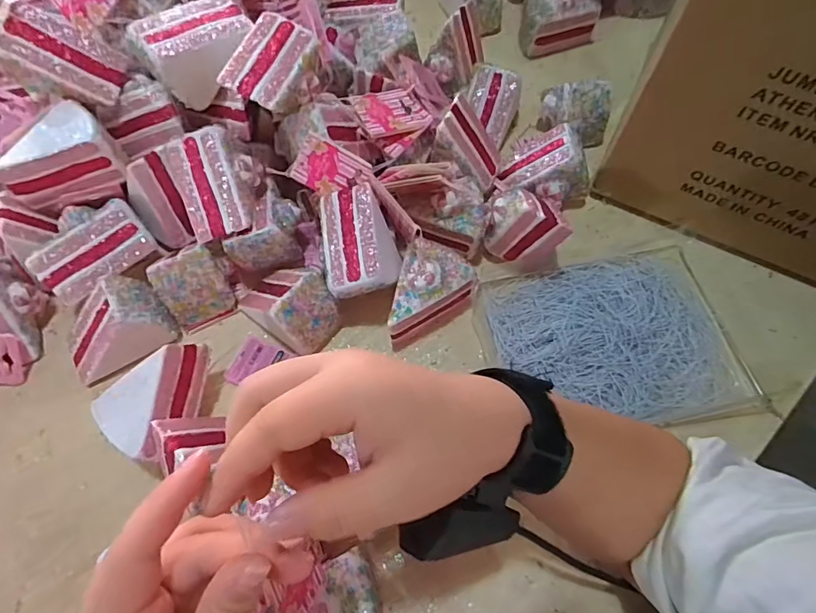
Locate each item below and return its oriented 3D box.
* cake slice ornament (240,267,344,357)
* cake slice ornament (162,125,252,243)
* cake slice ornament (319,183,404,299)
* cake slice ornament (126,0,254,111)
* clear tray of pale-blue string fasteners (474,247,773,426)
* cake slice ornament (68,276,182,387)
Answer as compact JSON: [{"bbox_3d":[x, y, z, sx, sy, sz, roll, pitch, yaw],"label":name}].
[{"bbox_3d":[-0.105,-0.004,0.425,0.062,0.071,0.085,-40,70,-18],"label":"cake slice ornament"},{"bbox_3d":[-0.167,-0.101,0.415,0.052,0.059,0.085,-21,66,-10],"label":"cake slice ornament"},{"bbox_3d":[-0.041,-0.055,0.430,0.056,0.055,0.098,-18,75,15],"label":"cake slice ornament"},{"bbox_3d":[-0.173,-0.214,0.414,0.097,0.053,0.059,-34,69,-15],"label":"cake slice ornament"},{"bbox_3d":[0.184,0.027,0.438,0.226,0.030,0.163,-9,64,-5],"label":"clear tray of pale-blue string fasteners"},{"bbox_3d":[-0.252,0.016,0.418,0.090,0.065,0.052,-32,68,-15],"label":"cake slice ornament"}]

